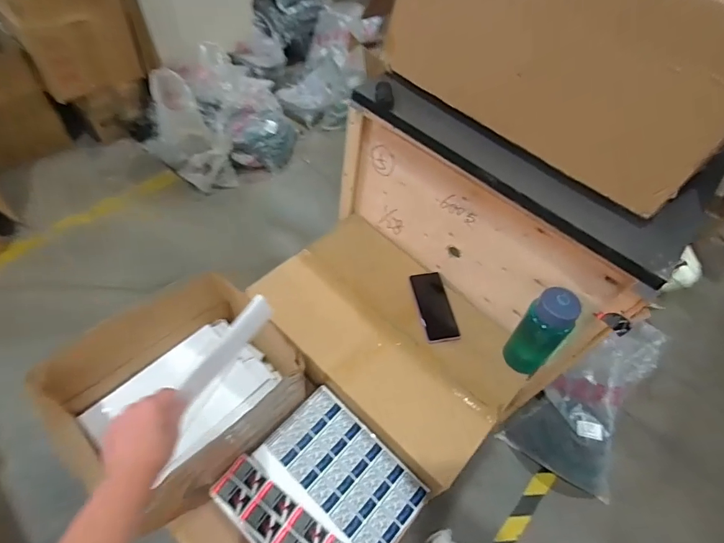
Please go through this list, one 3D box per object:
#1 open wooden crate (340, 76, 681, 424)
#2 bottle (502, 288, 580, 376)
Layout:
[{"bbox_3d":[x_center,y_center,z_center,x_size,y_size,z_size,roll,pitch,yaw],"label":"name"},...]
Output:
[{"bbox_3d":[0.208,-0.089,0.828,0.631,0.340,0.117,35,58,19],"label":"open wooden crate"},{"bbox_3d":[0.336,0.111,0.786,0.068,0.200,0.079,-34,64,-26],"label":"bottle"}]

